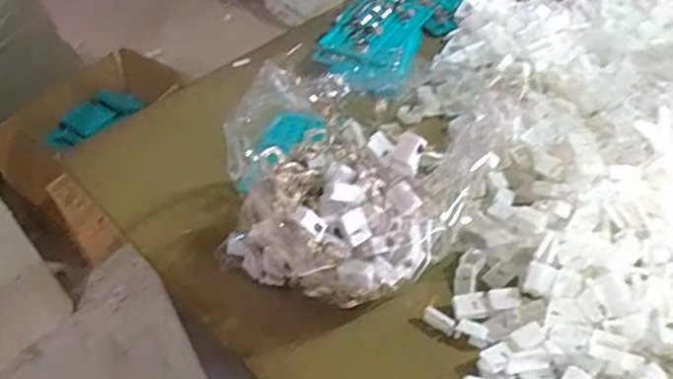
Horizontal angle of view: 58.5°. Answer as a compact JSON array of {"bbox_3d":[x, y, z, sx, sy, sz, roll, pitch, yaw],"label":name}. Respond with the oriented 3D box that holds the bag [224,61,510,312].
[{"bbox_3d":[0.002,0.007,0.513,0.194,0.149,0.145,16,51,20],"label":"bag"}]

